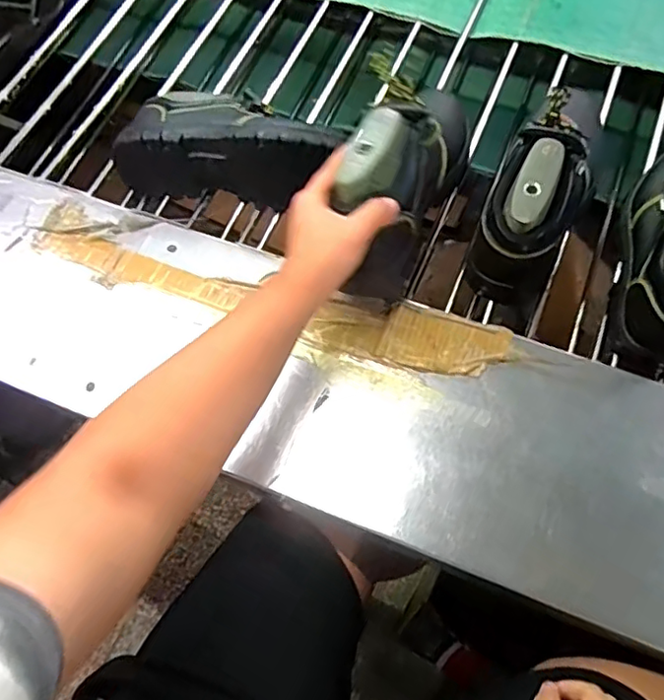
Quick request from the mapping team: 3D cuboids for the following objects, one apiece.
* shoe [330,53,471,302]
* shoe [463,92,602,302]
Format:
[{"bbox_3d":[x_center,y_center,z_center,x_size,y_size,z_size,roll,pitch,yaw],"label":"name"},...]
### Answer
[{"bbox_3d":[0.069,-0.178,0.606,0.092,0.135,0.238,23,65,12],"label":"shoe"},{"bbox_3d":[0.239,-0.207,0.676,0.106,0.134,0.301,27,71,14],"label":"shoe"}]

